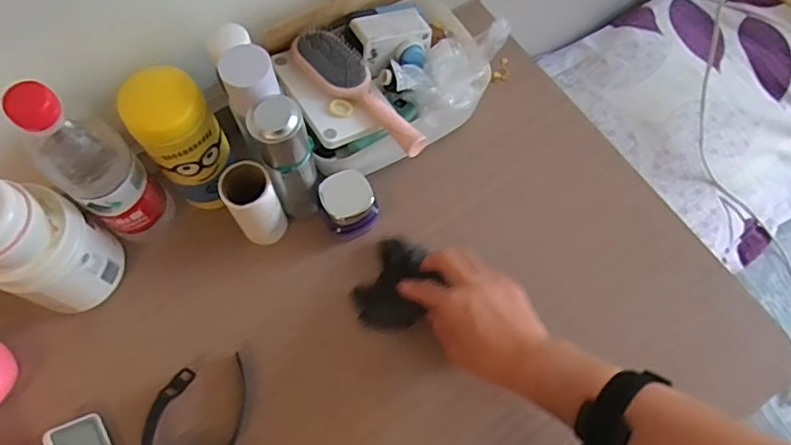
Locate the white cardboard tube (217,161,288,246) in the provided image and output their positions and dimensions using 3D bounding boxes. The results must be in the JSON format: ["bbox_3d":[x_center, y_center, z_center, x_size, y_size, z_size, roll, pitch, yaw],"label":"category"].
[{"bbox_3d":[-0.132,-0.015,0.545,0.047,0.100,0.048,-28,71,-13],"label":"white cardboard tube"}]

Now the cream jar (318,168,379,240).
[{"bbox_3d":[-0.048,-0.015,0.576,0.053,0.061,0.051,-26,70,-12],"label":"cream jar"}]

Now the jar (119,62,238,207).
[{"bbox_3d":[-0.188,-0.066,0.531,0.070,0.172,0.054,-26,68,-11],"label":"jar"}]

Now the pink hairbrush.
[{"bbox_3d":[-0.033,-0.126,0.549,0.053,0.028,0.164,-39,71,-15],"label":"pink hairbrush"}]

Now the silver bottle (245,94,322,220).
[{"bbox_3d":[-0.094,-0.051,0.522,0.046,0.165,0.038,-15,68,-8],"label":"silver bottle"}]

